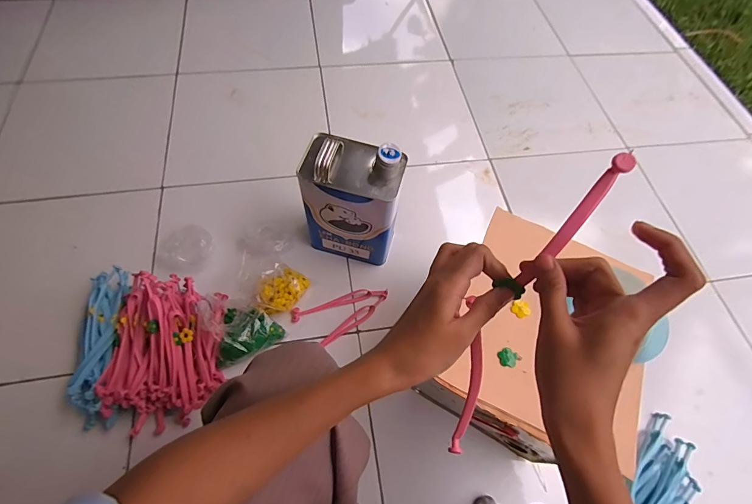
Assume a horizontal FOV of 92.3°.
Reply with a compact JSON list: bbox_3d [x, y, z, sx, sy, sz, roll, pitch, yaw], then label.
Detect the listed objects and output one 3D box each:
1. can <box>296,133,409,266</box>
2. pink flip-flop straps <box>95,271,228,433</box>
[{"bbox_3d":[-0.046,-0.094,0.689,0.171,0.257,0.121,16,63,4],"label":"can"},{"bbox_3d":[-0.354,0.162,0.612,0.159,0.102,0.238,7,62,0],"label":"pink flip-flop straps"}]

